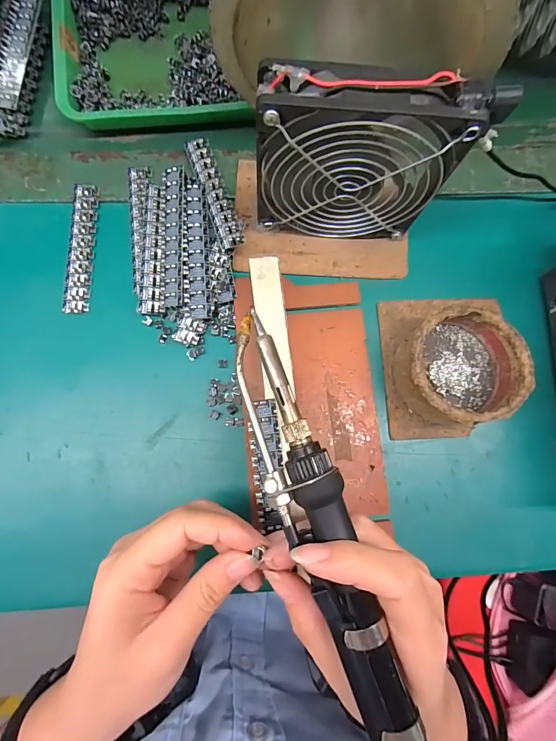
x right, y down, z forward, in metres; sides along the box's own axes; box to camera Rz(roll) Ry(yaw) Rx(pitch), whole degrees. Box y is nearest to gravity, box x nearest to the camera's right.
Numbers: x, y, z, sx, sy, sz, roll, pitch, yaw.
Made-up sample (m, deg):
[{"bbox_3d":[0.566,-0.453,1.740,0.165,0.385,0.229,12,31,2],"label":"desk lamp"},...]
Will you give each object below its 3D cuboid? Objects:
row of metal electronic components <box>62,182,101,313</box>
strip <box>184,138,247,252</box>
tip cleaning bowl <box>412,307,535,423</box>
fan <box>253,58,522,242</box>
[{"bbox_3d":[-0.157,-0.098,0.285,0.019,0.004,0.107,2,82,-2],"label":"row of metal electronic components"},{"bbox_3d":[-0.051,-0.143,0.285,0.020,0.005,0.105,-20,75,-6],"label":"strip"},{"bbox_3d":[0.132,-0.002,0.261,0.079,0.042,0.077,0,82,-2],"label":"tip cleaning bowl"},{"bbox_3d":[0.050,-0.128,0.234,0.125,0.128,0.030,4,82,-2],"label":"fan"}]

